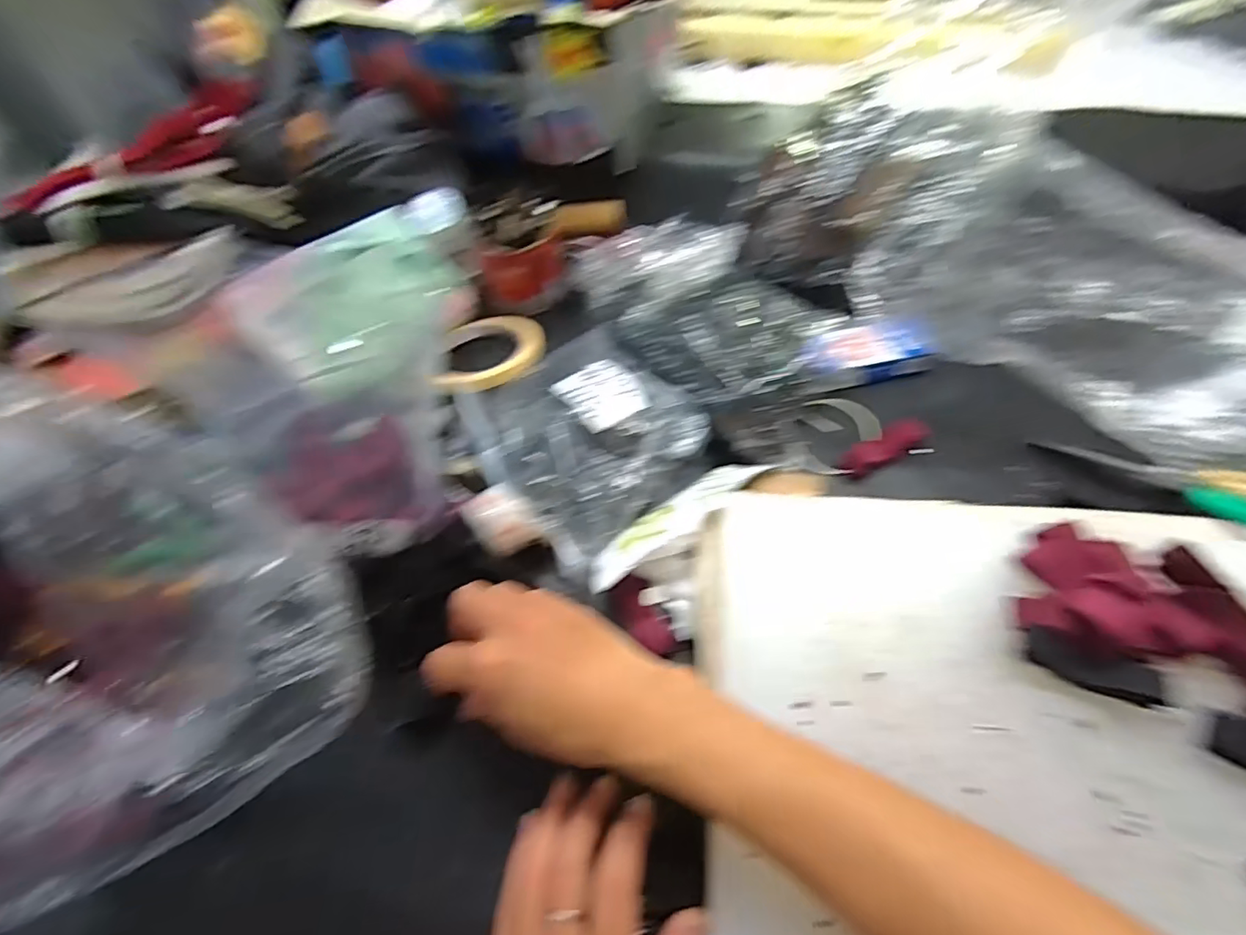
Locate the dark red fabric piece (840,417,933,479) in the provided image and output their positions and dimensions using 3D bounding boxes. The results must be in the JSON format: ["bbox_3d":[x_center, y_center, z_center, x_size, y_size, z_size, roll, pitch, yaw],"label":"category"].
[{"bbox_3d":[0.189,-0.015,0.409,0.072,0.014,0.021,-29,61,-15],"label":"dark red fabric piece"}]

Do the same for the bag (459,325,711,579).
[{"bbox_3d":[-0.026,-0.028,0.393,0.136,0.043,0.162,-33,62,-18],"label":"bag"}]

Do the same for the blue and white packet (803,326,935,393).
[{"bbox_3d":[0.183,-0.086,0.429,0.096,0.033,0.039,-10,58,-4],"label":"blue and white packet"}]

